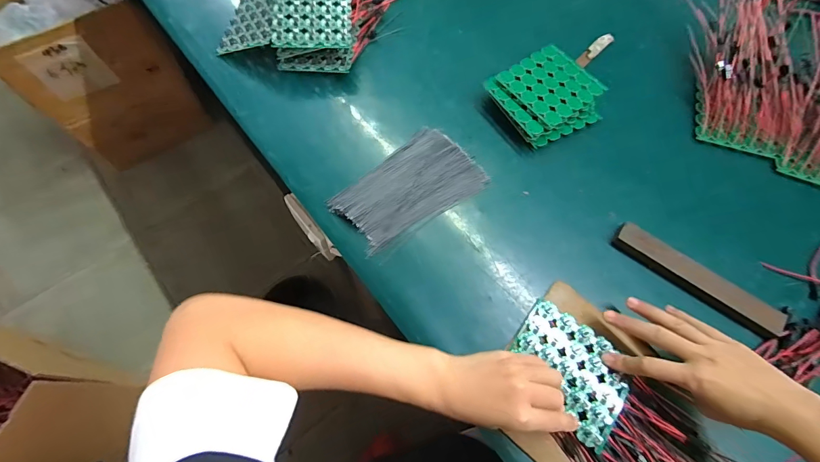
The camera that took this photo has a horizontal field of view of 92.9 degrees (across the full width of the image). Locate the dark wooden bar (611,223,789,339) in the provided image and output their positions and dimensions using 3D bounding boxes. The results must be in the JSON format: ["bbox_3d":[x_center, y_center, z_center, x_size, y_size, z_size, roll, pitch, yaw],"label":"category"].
[{"bbox_3d":[0.335,0.056,0.457,0.197,0.024,0.032,34,70,12],"label":"dark wooden bar"}]

